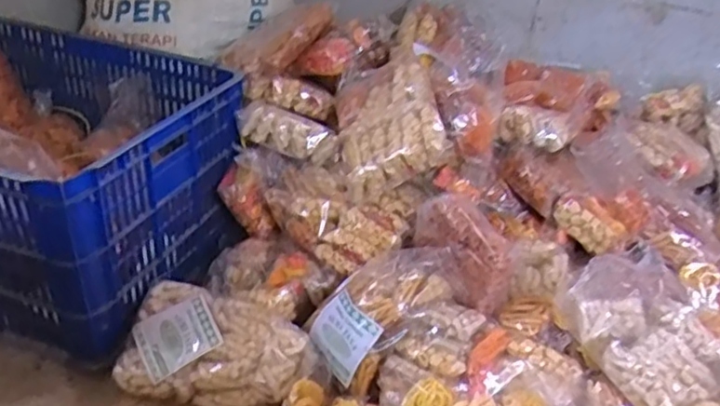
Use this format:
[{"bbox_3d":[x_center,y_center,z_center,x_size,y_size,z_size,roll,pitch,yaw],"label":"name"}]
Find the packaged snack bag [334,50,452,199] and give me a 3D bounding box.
[{"bbox_3d":[0.042,-0.132,1.019,0.159,0.047,0.242,-23,45,14],"label":"packaged snack bag"}]

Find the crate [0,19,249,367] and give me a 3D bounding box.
[{"bbox_3d":[-0.517,-0.056,1.026,0.589,0.279,0.404,15,32,17],"label":"crate"}]

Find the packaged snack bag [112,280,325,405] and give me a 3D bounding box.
[{"bbox_3d":[-0.182,0.193,0.887,0.248,0.074,0.136,7,31,5],"label":"packaged snack bag"}]

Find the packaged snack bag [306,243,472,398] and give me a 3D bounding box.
[{"bbox_3d":[0.031,0.132,0.891,0.216,0.082,0.127,-39,41,-5],"label":"packaged snack bag"}]

